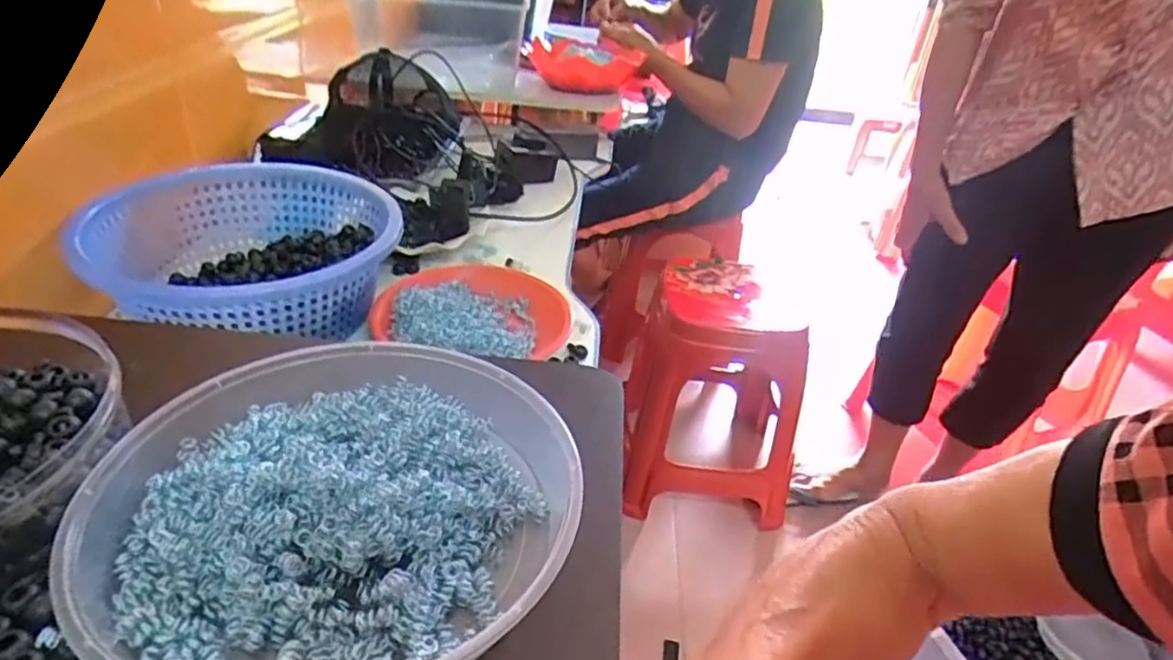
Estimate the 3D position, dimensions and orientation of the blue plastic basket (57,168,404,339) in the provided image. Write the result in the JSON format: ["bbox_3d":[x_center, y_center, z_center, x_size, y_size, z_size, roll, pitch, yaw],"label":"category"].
[{"bbox_3d":[-0.319,-0.075,0.671,0.264,0.093,0.268,5,33,-3],"label":"blue plastic basket"}]

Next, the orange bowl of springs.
[{"bbox_3d":[-0.120,-0.020,0.701,0.183,0.034,0.165,18,35,17],"label":"orange bowl of springs"}]

